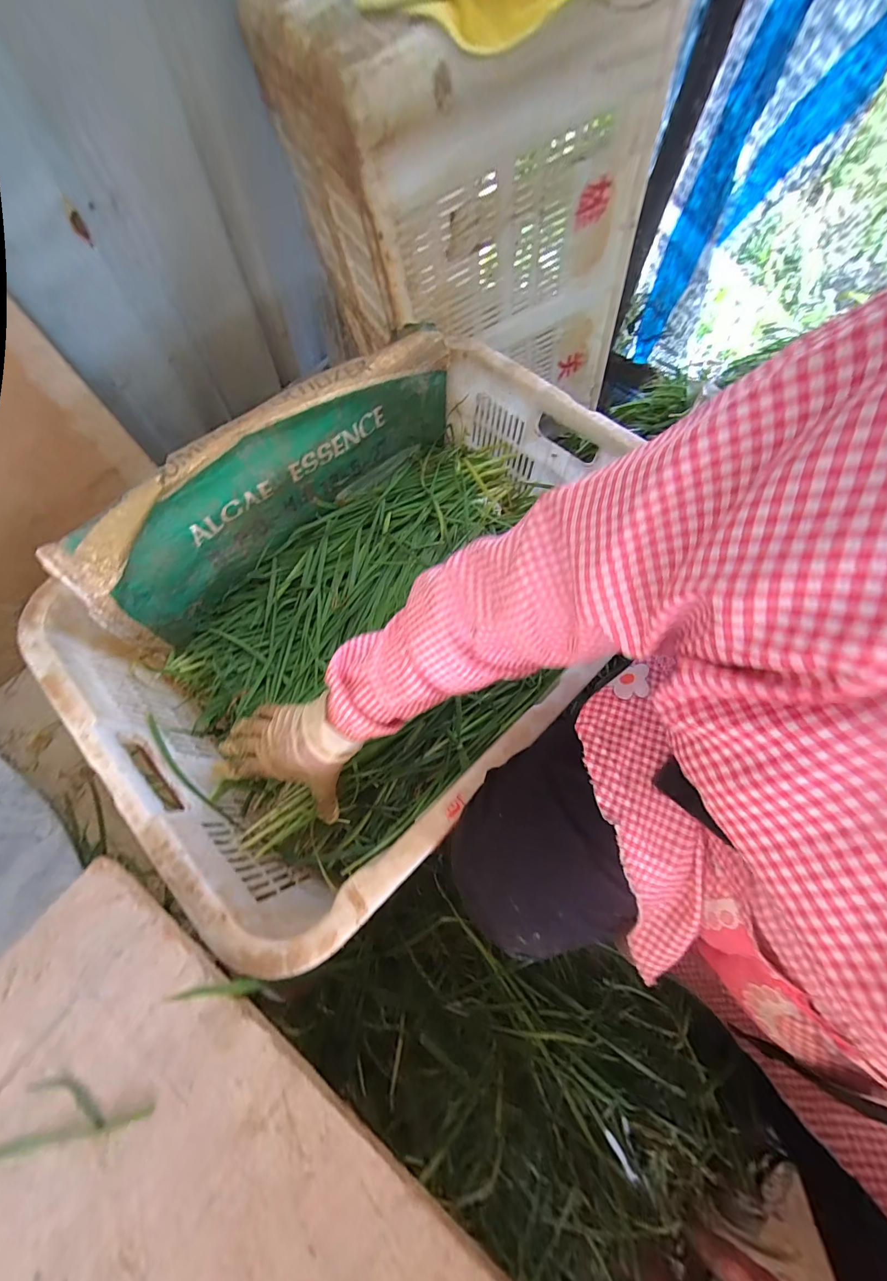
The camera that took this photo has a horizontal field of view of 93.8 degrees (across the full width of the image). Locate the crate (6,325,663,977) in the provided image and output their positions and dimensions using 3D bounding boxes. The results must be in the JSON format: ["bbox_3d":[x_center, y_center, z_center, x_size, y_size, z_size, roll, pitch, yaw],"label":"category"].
[{"bbox_3d":[-0.059,-0.063,0.517,0.463,0.215,0.654,43,73,15],"label":"crate"}]

